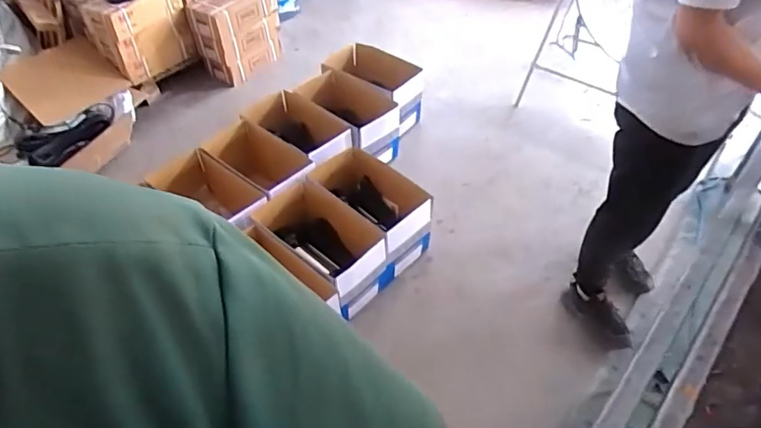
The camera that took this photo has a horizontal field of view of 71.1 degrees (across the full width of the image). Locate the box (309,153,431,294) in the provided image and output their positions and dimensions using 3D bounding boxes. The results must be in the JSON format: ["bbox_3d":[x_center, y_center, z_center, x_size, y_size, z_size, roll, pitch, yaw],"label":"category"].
[{"bbox_3d":[-0.032,-0.015,1.973,0.298,0.261,0.450,-35,56,-27],"label":"box"}]

